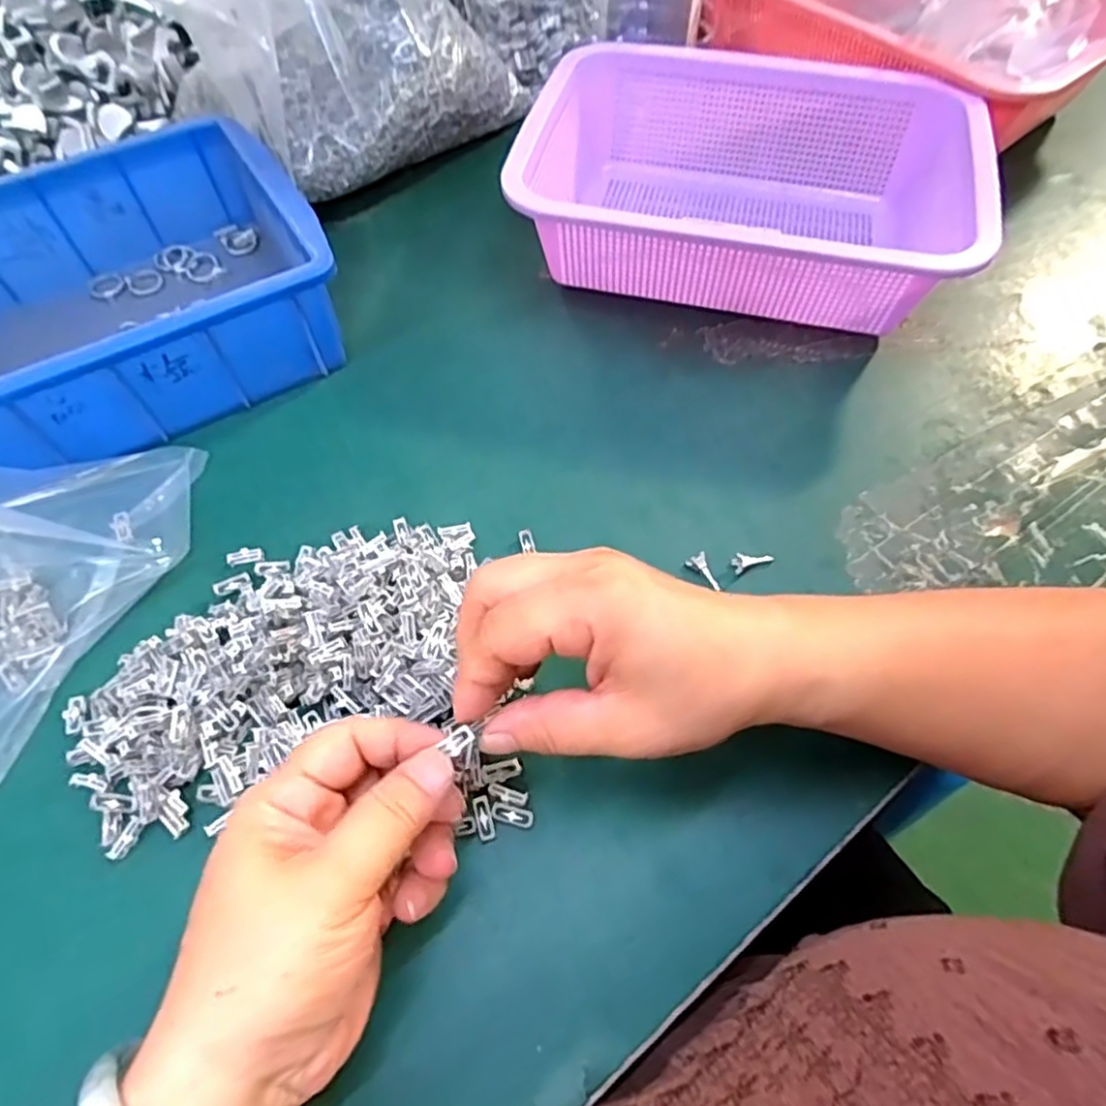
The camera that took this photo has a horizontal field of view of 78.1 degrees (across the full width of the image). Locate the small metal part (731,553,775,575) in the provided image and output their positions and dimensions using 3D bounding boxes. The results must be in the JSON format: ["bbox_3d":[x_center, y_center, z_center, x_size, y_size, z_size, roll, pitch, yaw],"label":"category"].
[{"bbox_3d":[0.098,0.003,0.334,0.021,0.007,0.008,-19,62,-11],"label":"small metal part"}]

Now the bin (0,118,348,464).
[{"bbox_3d":[-0.256,-0.139,0.380,0.237,0.068,0.168,-29,64,-16],"label":"bin"}]

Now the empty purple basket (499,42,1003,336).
[{"bbox_3d":[0.119,-0.226,0.433,0.264,0.084,0.183,16,61,8],"label":"empty purple basket"}]

